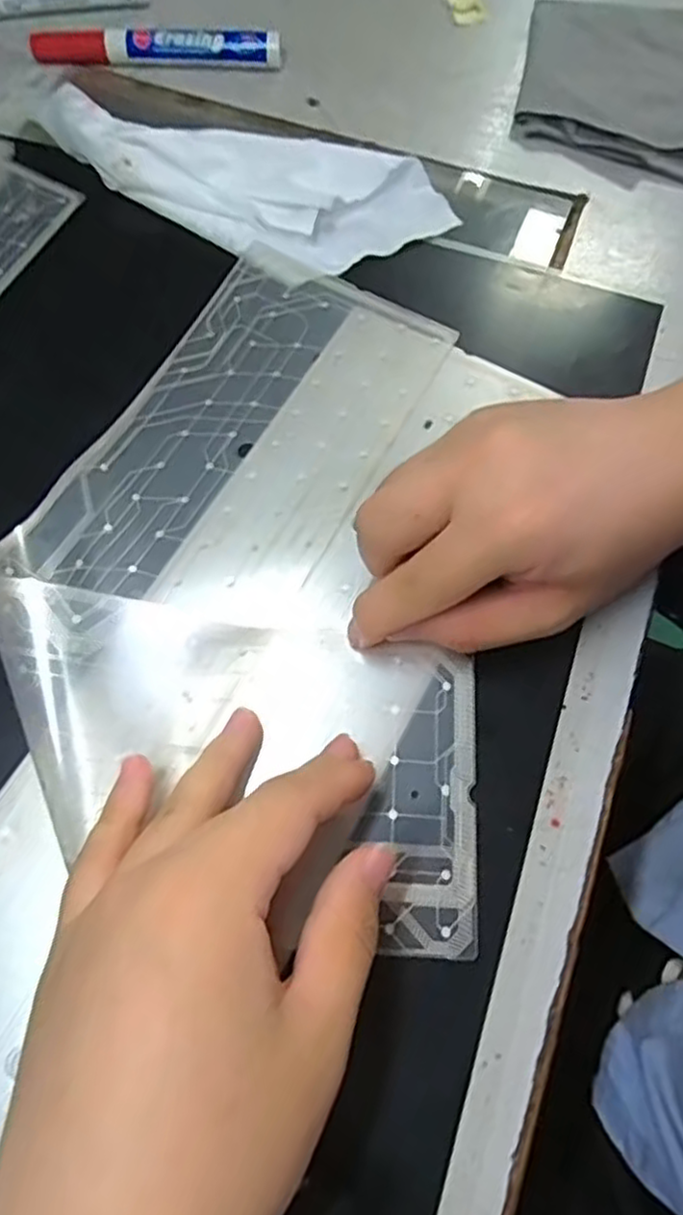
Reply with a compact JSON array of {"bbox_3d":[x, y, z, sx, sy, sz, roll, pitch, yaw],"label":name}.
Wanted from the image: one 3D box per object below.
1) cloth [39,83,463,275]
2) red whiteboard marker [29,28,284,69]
[{"bbox_3d":[-0.054,-0.218,0.352,0.211,0.021,0.078,17,69,6],"label":"cloth"},{"bbox_3d":[-0.104,-0.314,0.395,0.139,0.018,0.016,6,68,1],"label":"red whiteboard marker"}]

